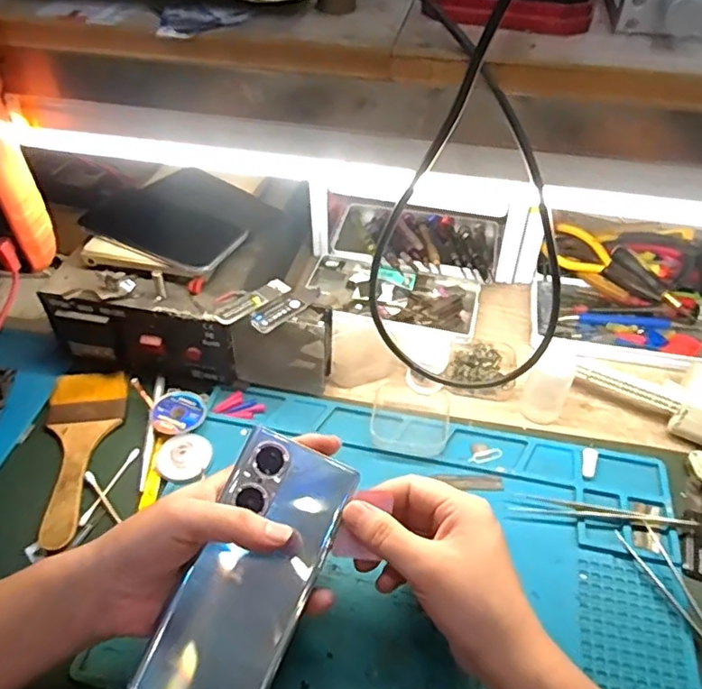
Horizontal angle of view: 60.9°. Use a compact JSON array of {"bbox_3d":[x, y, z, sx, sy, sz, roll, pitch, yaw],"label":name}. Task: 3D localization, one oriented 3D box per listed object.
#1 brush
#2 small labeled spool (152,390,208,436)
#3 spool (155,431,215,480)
[{"bbox_3d":[-0.216,0.085,0.479,0.060,0.009,0.157,-8,45,-9],"label":"brush"},{"bbox_3d":[-0.144,0.058,0.503,0.043,0.011,0.044,0,45,0],"label":"small labeled spool"},{"bbox_3d":[-0.132,0.089,0.475,0.039,0.007,0.047,27,38,4],"label":"spool"}]

